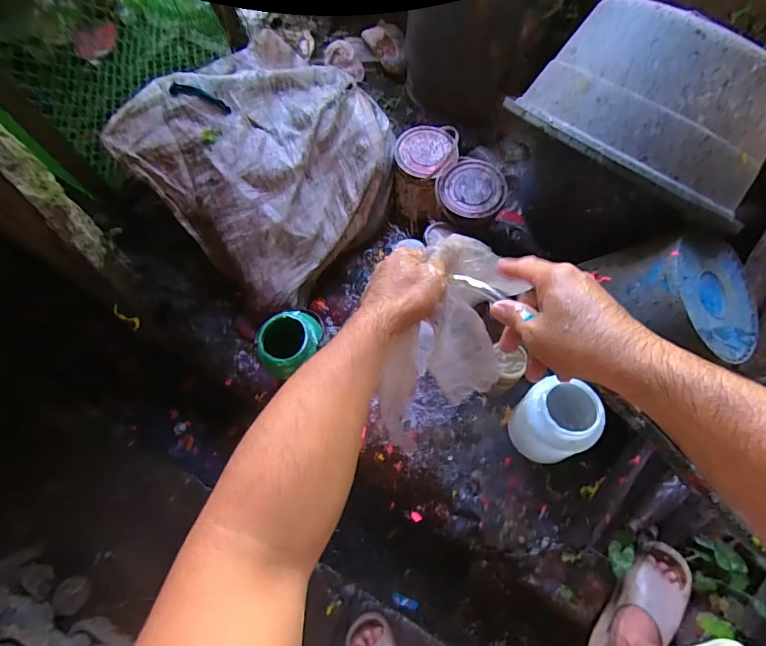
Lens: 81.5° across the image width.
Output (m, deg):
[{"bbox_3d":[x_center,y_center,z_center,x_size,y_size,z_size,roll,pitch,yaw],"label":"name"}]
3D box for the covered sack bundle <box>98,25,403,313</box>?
[{"bbox_3d":[-0.275,-0.433,1.190,0.541,0.283,0.606,38,72,15],"label":"covered sack bundle"}]

